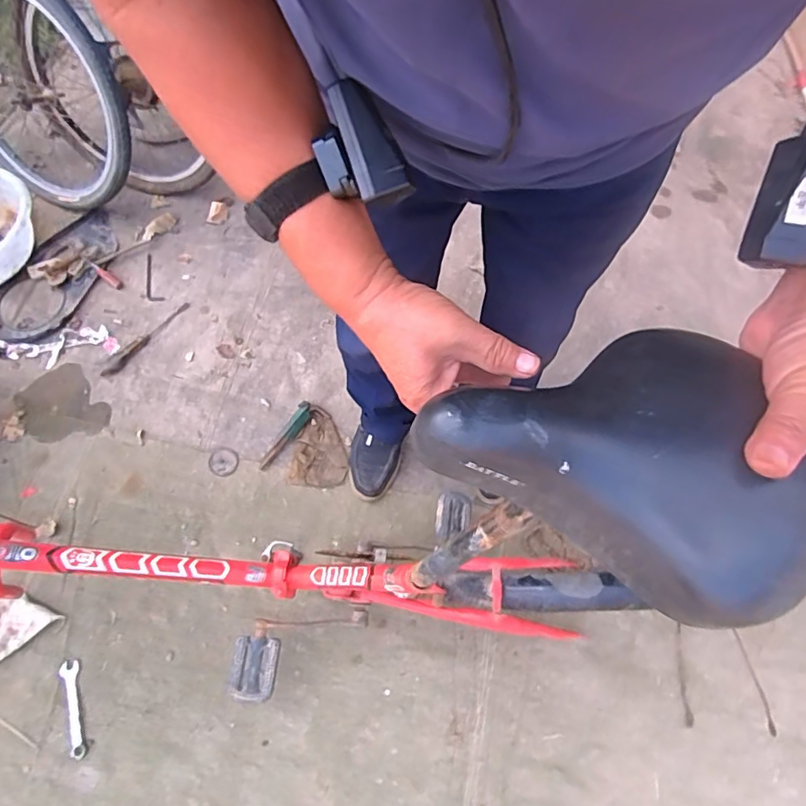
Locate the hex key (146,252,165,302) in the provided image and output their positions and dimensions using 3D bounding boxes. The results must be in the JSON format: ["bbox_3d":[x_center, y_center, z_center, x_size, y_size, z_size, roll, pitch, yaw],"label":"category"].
[{"bbox_3d":[-0.607,-0.302,1.244,0.036,0.012,0.118,-9,88,-6],"label":"hex key"}]

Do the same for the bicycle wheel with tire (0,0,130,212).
[{"bbox_3d":[-0.827,-0.666,1.143,0.462,0.489,0.075,46,37,-21],"label":"bicycle wheel with tire"}]

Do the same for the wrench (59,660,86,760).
[{"bbox_3d":[-0.570,0.528,0.888,0.032,0.007,0.153,-17,68,-10],"label":"wrench"}]

